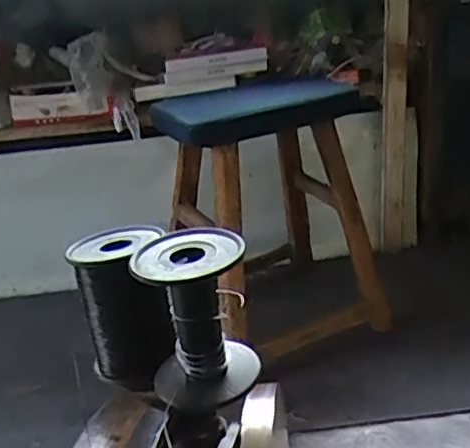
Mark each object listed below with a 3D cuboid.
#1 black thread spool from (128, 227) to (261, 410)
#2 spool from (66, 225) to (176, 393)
[{"bbox_3d":[-0.013,0.032,0.231,0.037,0.054,0.038,-4,23,2],"label":"black thread spool"},{"bbox_3d":[-0.043,0.032,0.260,0.033,0.056,0.038,-5,23,0],"label":"spool"}]

